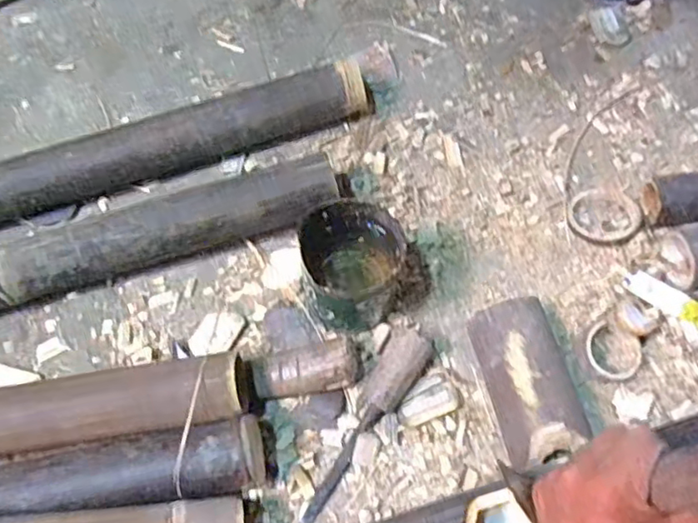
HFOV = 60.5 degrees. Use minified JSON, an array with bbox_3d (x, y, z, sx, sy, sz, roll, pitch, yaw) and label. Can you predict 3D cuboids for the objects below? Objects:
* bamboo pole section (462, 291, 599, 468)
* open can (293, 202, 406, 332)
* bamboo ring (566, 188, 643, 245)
[{"bbox_3d":[0.177,0.114,0.575,0.086,0.062,0.147,-14,66,-3],"label":"bamboo pole section"},{"bbox_3d":[0.004,0.008,0.608,0.098,0.115,0.105,3,66,5],"label":"open can"},{"bbox_3d":[0.284,-0.053,0.666,0.077,0.012,0.071,-1,66,3],"label":"bamboo ring"}]

